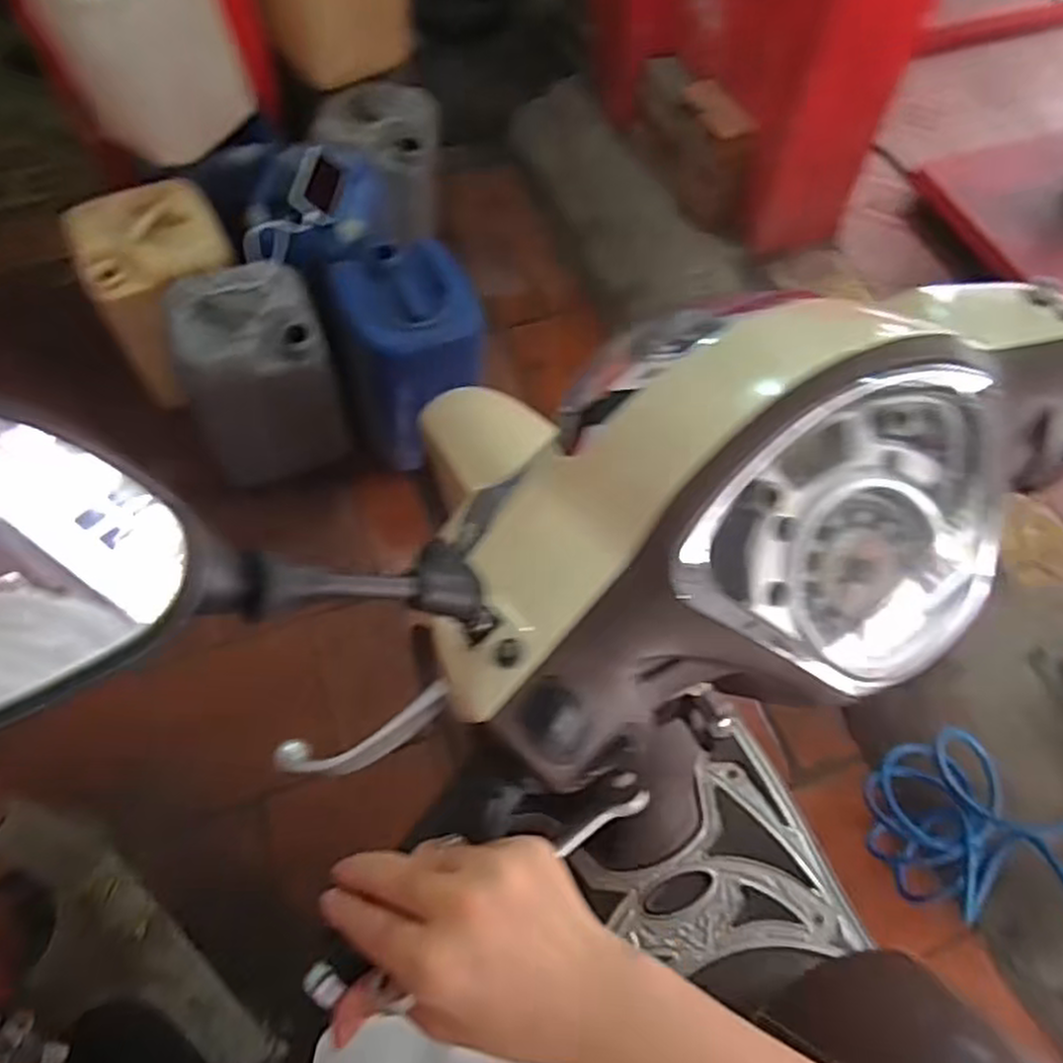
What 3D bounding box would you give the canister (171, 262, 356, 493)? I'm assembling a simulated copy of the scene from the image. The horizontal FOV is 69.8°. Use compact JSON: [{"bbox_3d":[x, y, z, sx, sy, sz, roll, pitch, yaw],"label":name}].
[{"bbox_3d":[-0.513,-0.296,1.460,0.267,0.288,0.286,-20,63,-11],"label":"canister"}]

